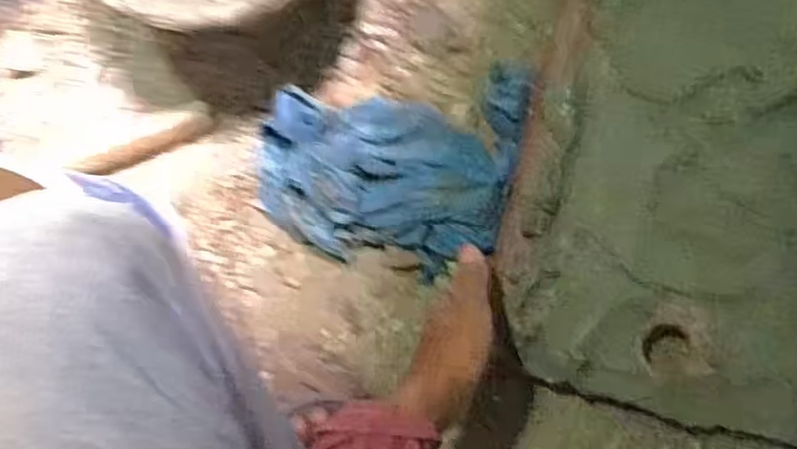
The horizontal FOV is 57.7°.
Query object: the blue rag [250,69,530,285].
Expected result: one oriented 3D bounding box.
[{"bbox_3d":[-0.007,-0.059,0.627,0.223,0.050,0.186,13,88,6],"label":"blue rag"}]

